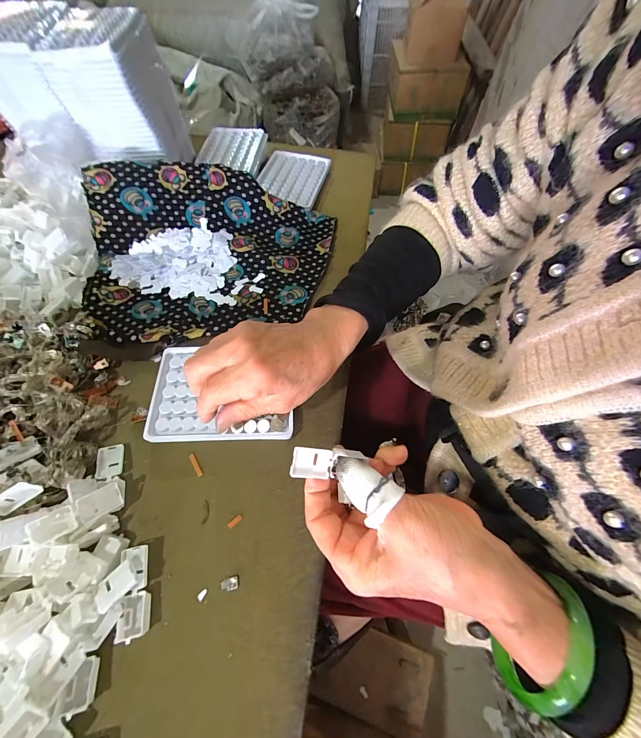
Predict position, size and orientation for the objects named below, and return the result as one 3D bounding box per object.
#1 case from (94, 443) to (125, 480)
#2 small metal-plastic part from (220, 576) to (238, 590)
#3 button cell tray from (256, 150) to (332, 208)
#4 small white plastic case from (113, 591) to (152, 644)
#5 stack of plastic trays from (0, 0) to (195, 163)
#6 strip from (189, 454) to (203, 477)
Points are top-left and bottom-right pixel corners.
[{"bbox_3d":[-0.184,0.081,0.264,0.022,0.007,0.030,-15,63,-10],"label":"case"},{"bbox_3d":[-0.069,0.161,0.227,0.013,0.004,0.008,-6,62,-5],"label":"small metal-plastic part"},{"bbox_3d":[-0.044,-0.293,0.464,0.096,0.009,0.123,16,62,6],"label":"button cell tray"},{"bbox_3d":[-0.131,0.173,0.212,0.017,0.014,0.025,-10,63,-7],"label":"small white plastic case"},{"bbox_3d":[-0.297,-0.353,0.376,0.190,0.104,0.148,-1,61,-3],"label":"stack of plastic trays"},{"bbox_3d":[-0.110,0.084,0.266,0.004,0.004,0.021,-29,67,-16],"label":"strip"}]

